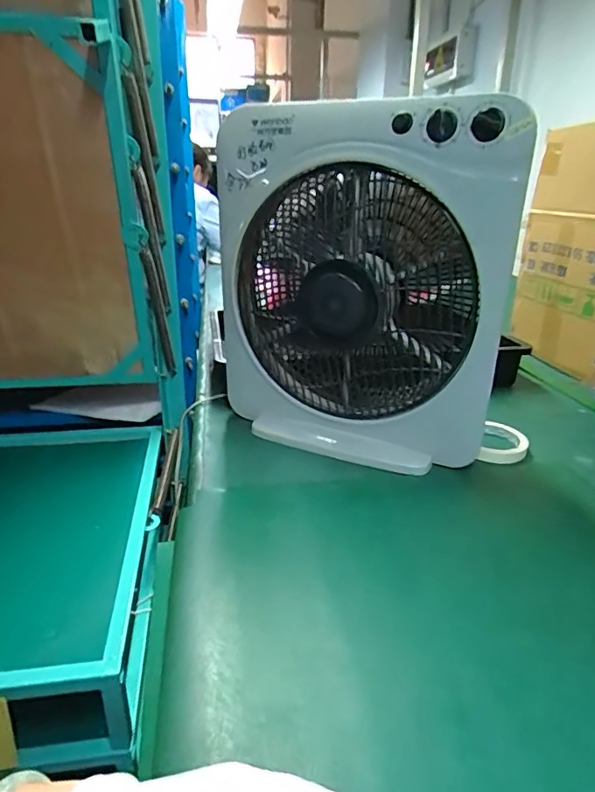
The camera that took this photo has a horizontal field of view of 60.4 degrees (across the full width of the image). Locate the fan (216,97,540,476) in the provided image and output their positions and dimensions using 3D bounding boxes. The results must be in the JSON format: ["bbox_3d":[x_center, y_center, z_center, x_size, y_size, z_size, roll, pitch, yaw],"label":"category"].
[{"bbox_3d":[0.074,-0.135,0.680,0.384,0.419,0.147,11,25,22],"label":"fan"}]

